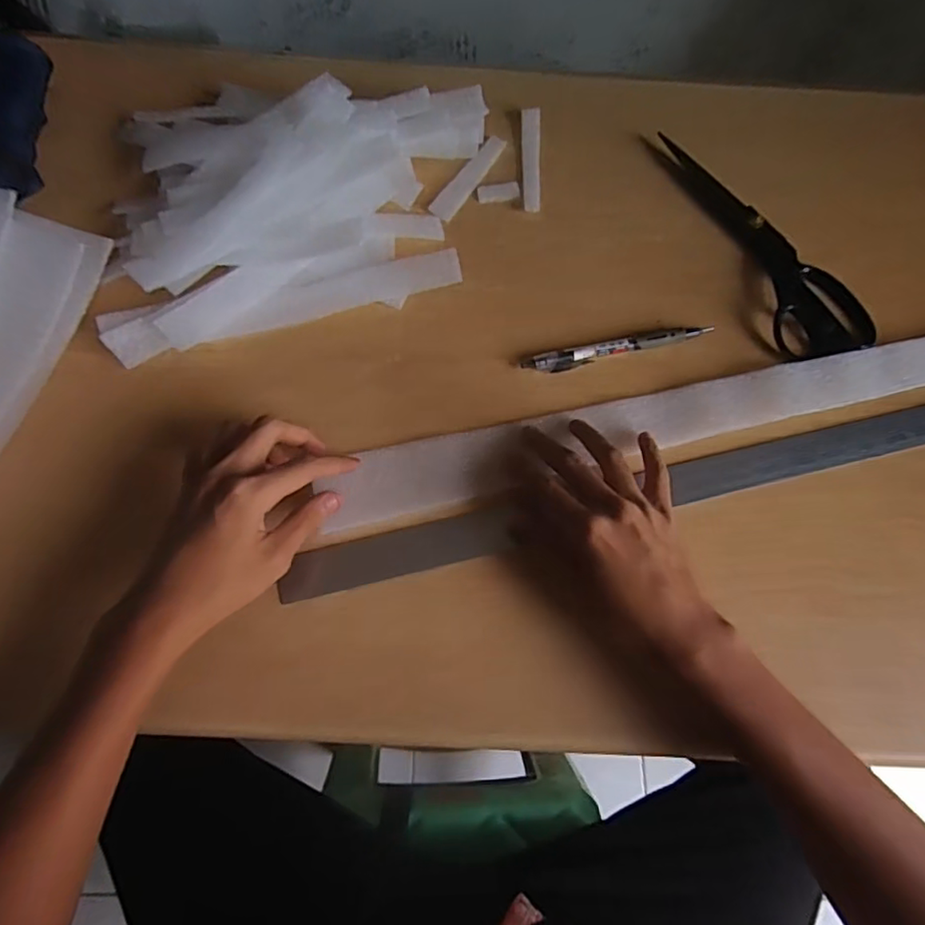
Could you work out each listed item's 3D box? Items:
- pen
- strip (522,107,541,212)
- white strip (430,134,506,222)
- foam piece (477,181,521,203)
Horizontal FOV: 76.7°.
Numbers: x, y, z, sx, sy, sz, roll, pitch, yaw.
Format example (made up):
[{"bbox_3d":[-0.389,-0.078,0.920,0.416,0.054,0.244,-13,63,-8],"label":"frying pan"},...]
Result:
[{"bbox_3d":[0.117,-0.084,0.432,0.144,0.007,0.015,-11,71,-6],"label":"pen"},{"bbox_3d":[0.059,-0.261,0.499,0.016,0.004,0.113,3,70,-2],"label":"strip"},{"bbox_3d":[0.005,-0.242,0.492,0.020,0.004,0.098,30,71,8],"label":"white strip"},{"bbox_3d":[0.030,-0.226,0.488,0.035,0.004,0.020,-5,70,-4],"label":"foam piece"}]

